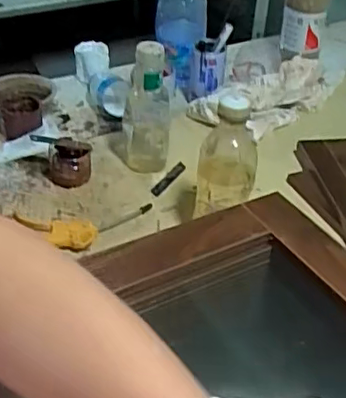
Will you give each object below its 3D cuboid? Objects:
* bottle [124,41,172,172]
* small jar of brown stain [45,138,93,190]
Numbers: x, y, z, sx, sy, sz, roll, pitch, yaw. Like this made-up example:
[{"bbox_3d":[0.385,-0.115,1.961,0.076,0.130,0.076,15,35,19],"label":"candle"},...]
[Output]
[{"bbox_3d":[-0.040,-0.133,0.902,0.070,0.195,0.061,1,37,-4],"label":"bottle"},{"bbox_3d":[-0.158,-0.055,0.919,0.066,0.048,0.064,2,37,-2],"label":"small jar of brown stain"}]

